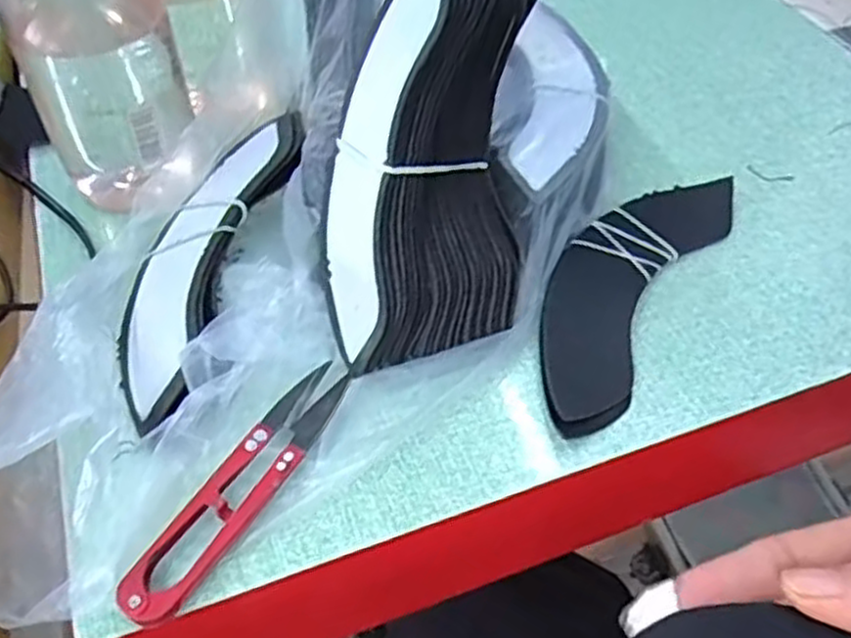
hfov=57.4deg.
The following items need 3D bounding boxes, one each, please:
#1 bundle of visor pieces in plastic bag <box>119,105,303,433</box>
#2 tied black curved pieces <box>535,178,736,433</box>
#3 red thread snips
[{"bbox_3d":[-0.104,-0.031,0.353,0.056,0.031,0.166,11,50,9],"label":"bundle of visor pieces in plastic bag"},{"bbox_3d":[0.092,-0.019,0.363,0.056,0.011,0.174,27,54,20],"label":"tied black curved pieces"},{"bbox_3d":[-0.067,0.061,0.292,0.021,0.010,0.116,26,54,20],"label":"red thread snips"}]

